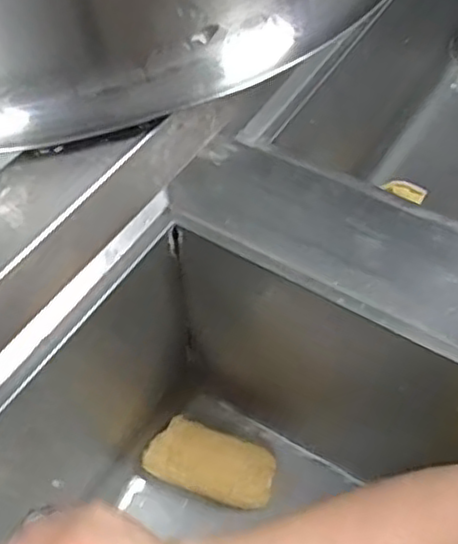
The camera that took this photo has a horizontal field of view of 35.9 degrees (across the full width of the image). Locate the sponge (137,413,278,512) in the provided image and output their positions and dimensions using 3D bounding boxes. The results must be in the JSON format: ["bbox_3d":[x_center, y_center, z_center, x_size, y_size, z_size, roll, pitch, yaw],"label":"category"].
[{"bbox_3d":[-0.023,0.255,0.948,0.168,0.029,0.083,18,55,14],"label":"sponge"}]

